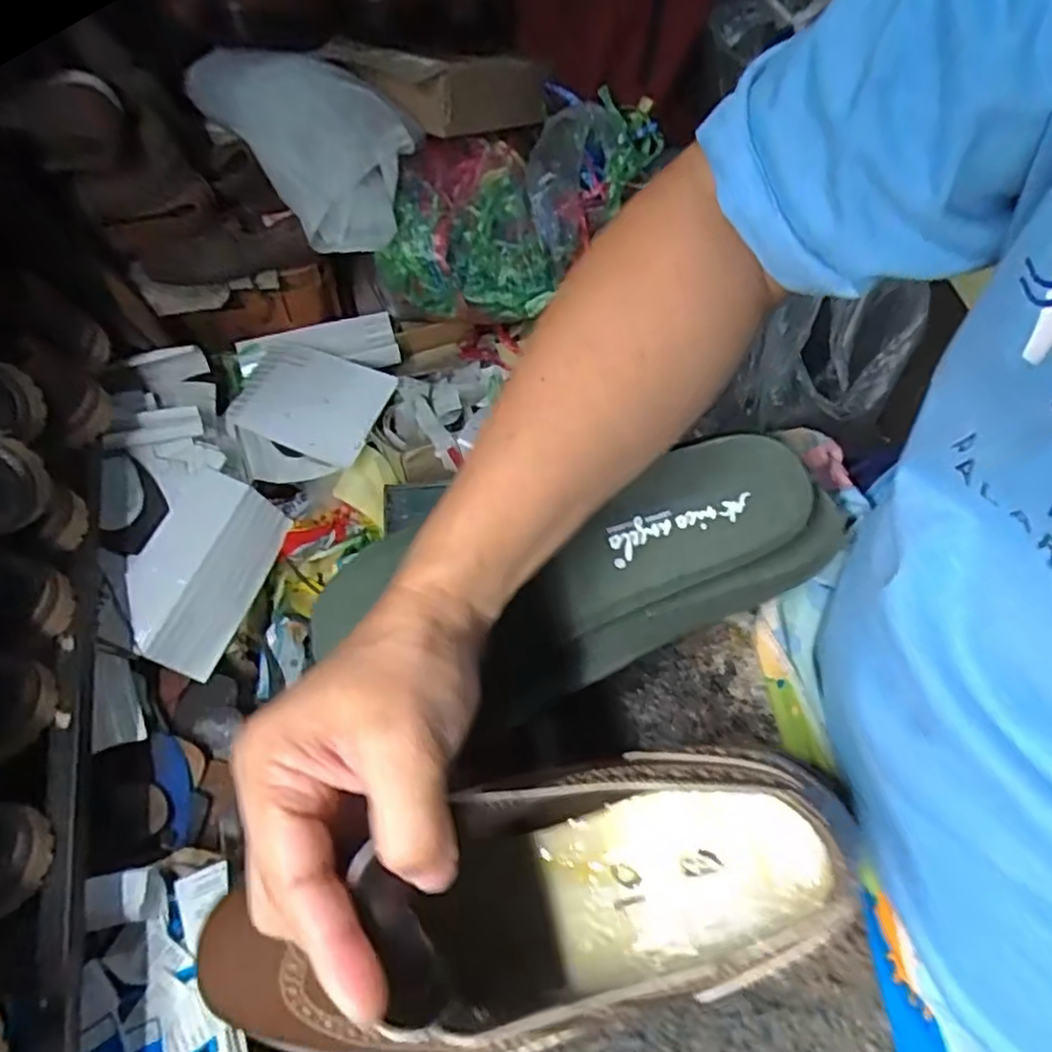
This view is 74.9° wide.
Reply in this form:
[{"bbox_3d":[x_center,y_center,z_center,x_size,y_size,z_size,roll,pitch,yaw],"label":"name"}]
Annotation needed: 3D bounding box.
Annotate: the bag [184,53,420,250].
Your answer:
[{"bbox_3d":[-0.260,-0.456,0.789,0.261,0.154,0.174,32,69,17],"label":"bag"}]

